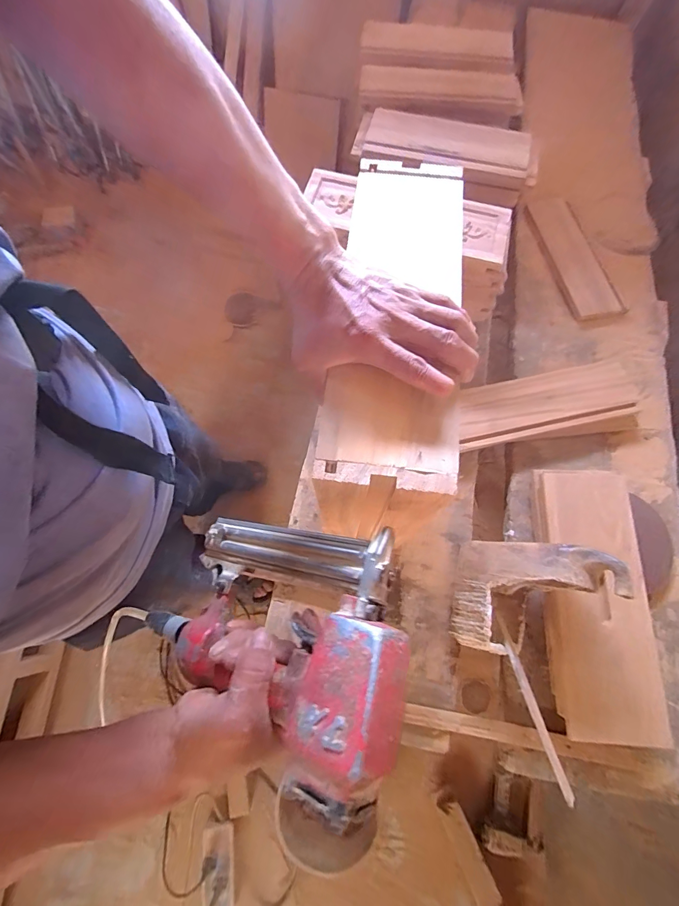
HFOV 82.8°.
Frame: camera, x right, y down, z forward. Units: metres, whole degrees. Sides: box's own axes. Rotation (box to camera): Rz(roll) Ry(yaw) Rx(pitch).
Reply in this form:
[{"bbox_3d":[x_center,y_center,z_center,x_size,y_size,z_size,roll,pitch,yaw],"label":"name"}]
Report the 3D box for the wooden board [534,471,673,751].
[{"bbox_3d":[0.381,0.209,0.574,0.132,0.028,0.371,-1,71,14],"label":"wooden board"}]

